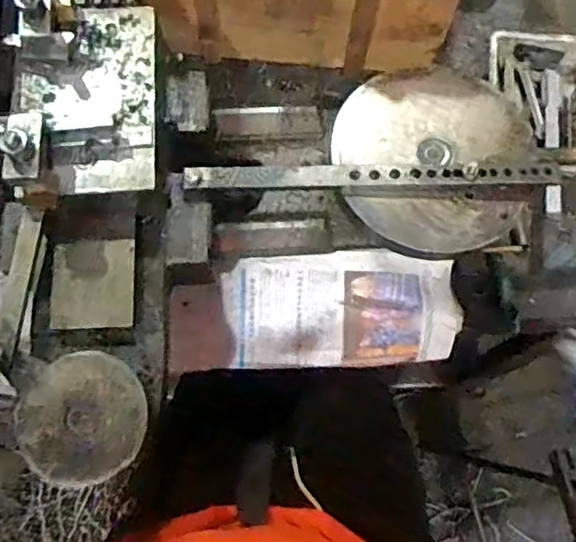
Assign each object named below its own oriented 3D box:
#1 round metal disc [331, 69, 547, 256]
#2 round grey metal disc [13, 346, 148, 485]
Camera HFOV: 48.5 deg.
[{"bbox_3d":[0.133,-0.104,0.593,0.182,0.018,0.176,0,72,-1],"label":"round metal disc"},{"bbox_3d":[-0.157,0.111,0.487,0.097,0.012,0.094,0,72,-1],"label":"round grey metal disc"}]

